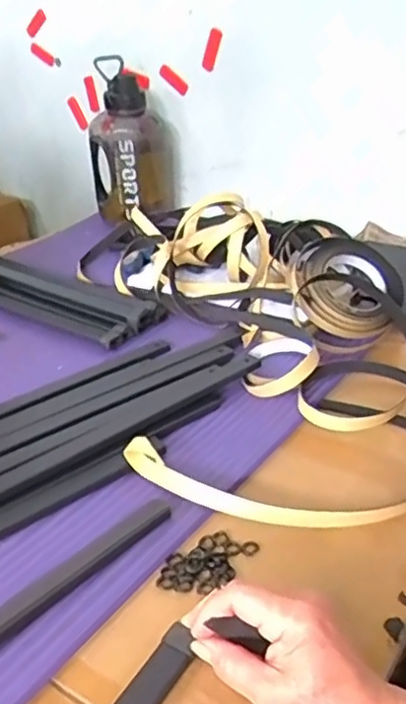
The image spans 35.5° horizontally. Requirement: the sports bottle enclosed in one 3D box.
[{"bbox_3d":[-0.120,-0.354,1.075,0.140,0.222,0.152,-5,29,-7],"label":"sports bottle"}]

